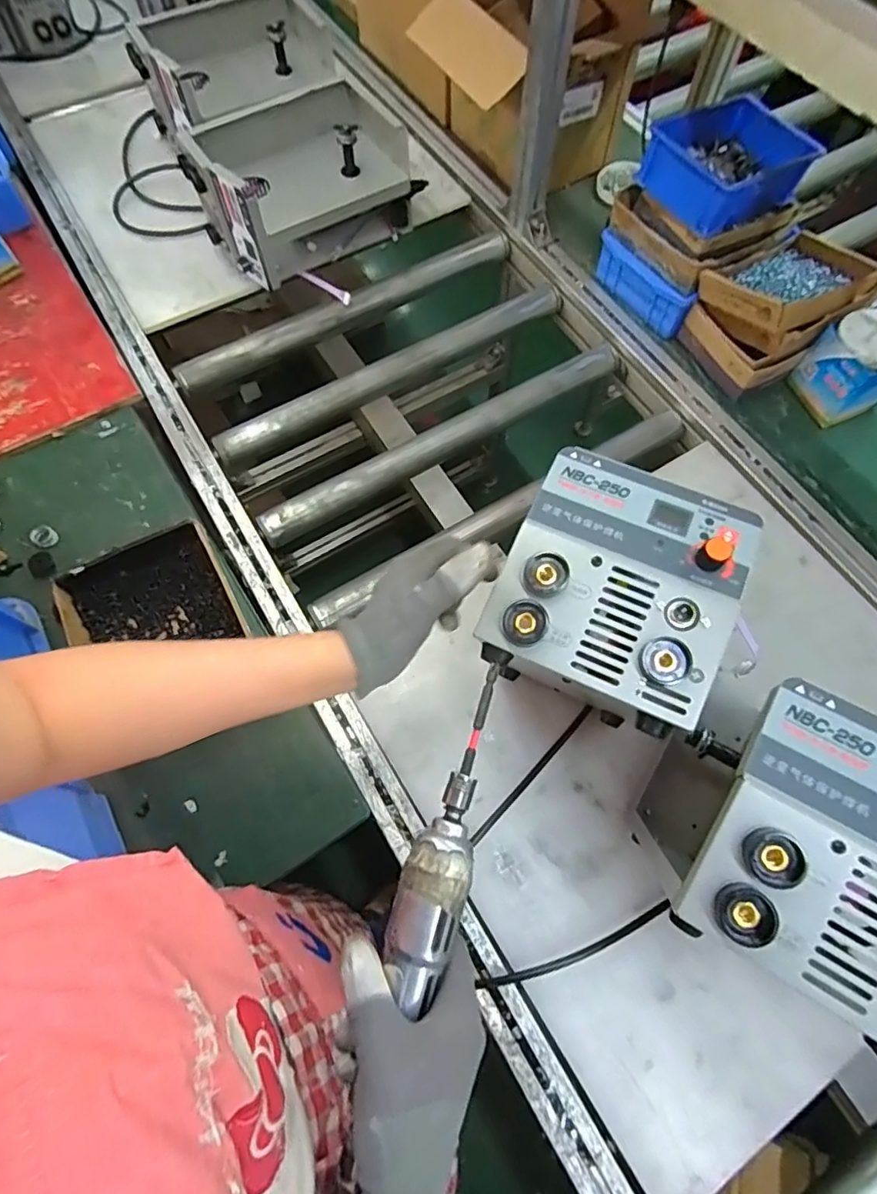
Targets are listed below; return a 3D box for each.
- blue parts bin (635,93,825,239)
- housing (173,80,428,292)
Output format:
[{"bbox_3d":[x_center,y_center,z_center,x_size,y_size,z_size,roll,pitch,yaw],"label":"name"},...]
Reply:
[{"bbox_3d":[0.379,-0.578,0.758,0.203,0.065,0.171,-34,73,-13],"label":"blue parts bin"},{"bbox_3d":[-0.206,-0.632,0.888,0.306,0.163,0.196,-33,73,-13],"label":"housing"}]

